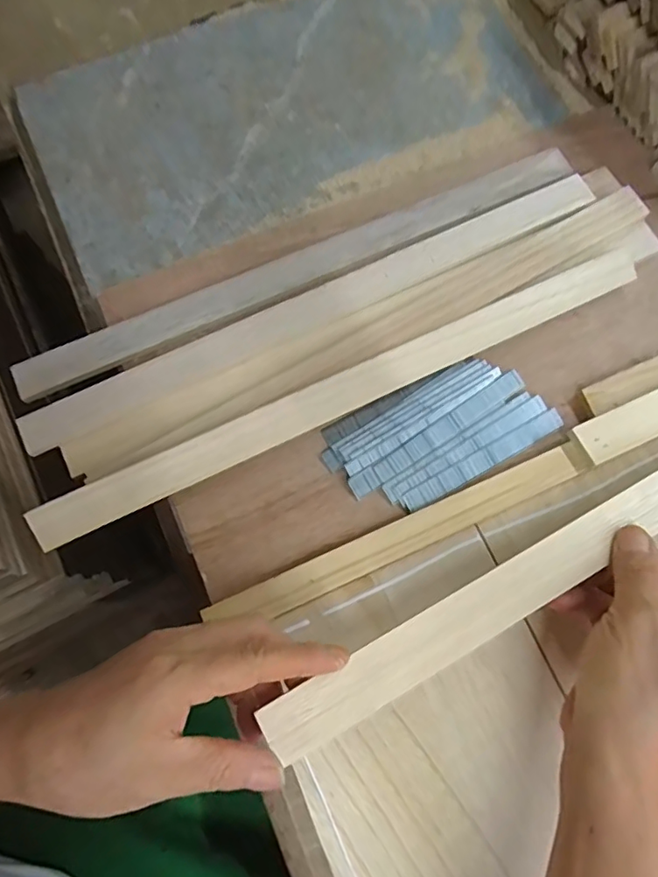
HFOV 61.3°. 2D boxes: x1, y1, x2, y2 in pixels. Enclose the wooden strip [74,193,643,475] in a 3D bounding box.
[{"bbox_3d":[0.029,-0.075,0.364,0.416,0.008,0.034,-26,75,-7],"label":"wooden strip"}]

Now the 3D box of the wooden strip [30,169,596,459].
[{"bbox_3d":[-0.005,-0.092,0.368,0.407,0.006,0.030,-26,75,-7],"label":"wooden strip"}]

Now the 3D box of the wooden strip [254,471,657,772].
[{"bbox_3d":[0.167,0.044,0.304,0.441,0.006,0.029,-27,75,-12],"label":"wooden strip"}]

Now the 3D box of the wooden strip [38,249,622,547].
[{"bbox_3d":[0.018,-0.033,0.347,0.404,0.006,0.025,-25,91,-9],"label":"wooden strip"}]

